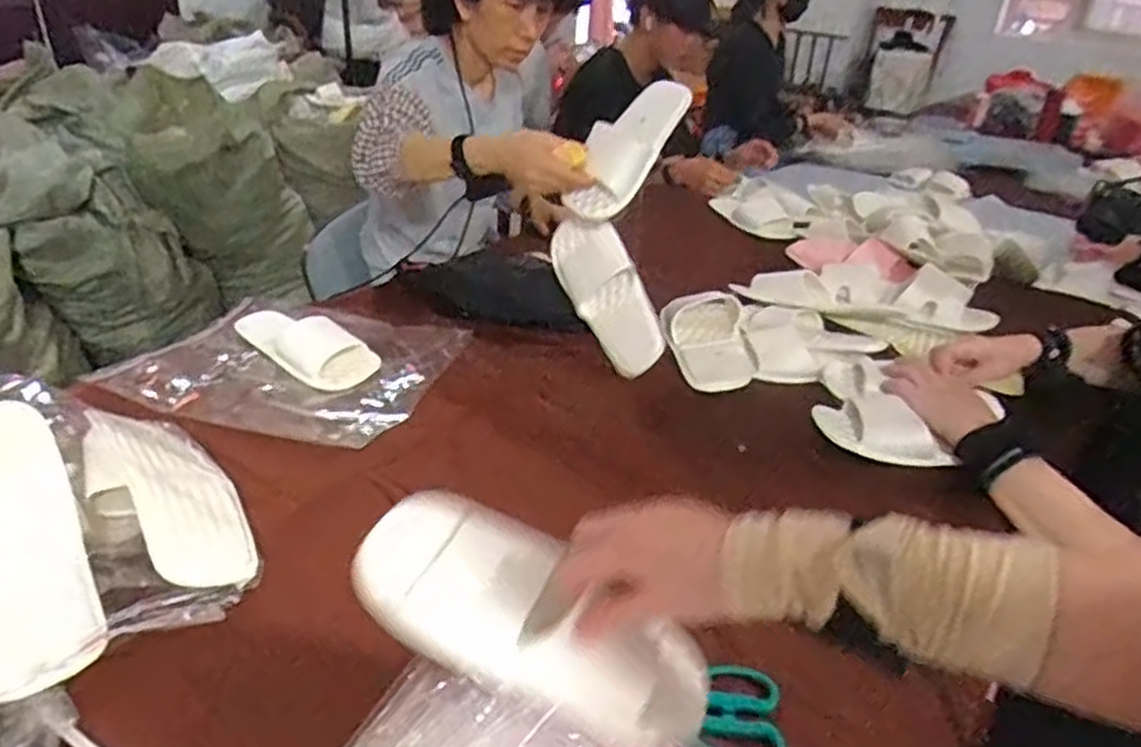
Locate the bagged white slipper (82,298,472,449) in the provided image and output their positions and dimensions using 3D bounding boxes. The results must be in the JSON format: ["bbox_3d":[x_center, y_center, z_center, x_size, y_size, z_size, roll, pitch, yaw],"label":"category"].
[{"bbox_3d":[-0.356,-0.030,1.030,0.380,0.058,0.336,12,31,12],"label":"bagged white slipper"}]

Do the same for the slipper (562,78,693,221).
[{"bbox_3d":[0.074,-0.298,1.042,0.087,0.053,0.212,30,83,40],"label":"slipper"}]

